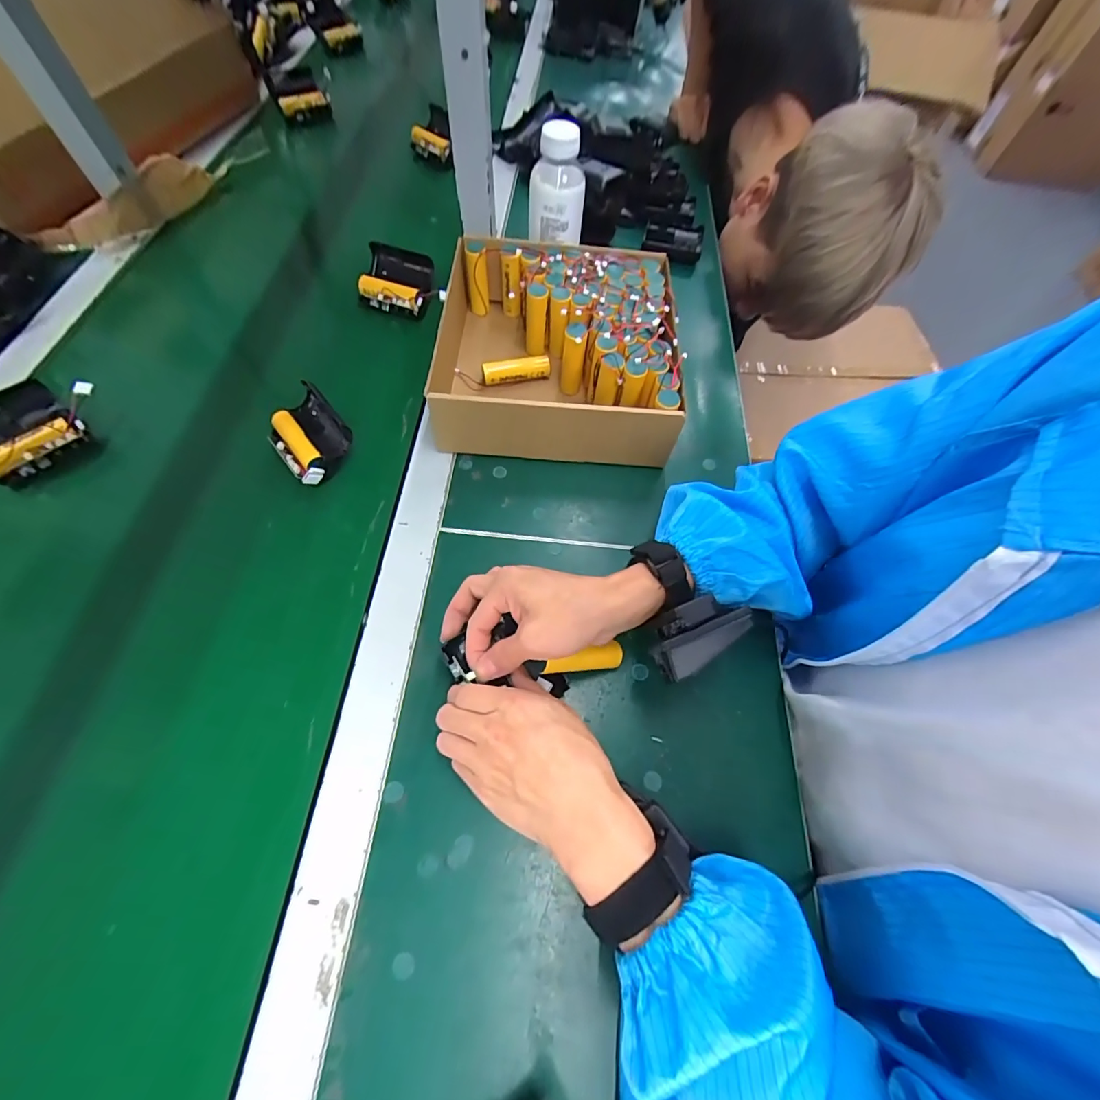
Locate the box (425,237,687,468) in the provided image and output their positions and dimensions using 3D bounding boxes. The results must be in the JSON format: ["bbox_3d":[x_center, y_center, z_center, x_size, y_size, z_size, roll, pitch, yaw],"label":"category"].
[{"bbox_3d":[0.010,-0.205,0.480,0.216,0.084,0.229,4,62,-2],"label":"box"}]

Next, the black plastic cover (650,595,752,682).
[{"bbox_3d":[0.099,0.054,0.308,0.067,0.022,0.039,-27,67,-18],"label":"black plastic cover"}]

